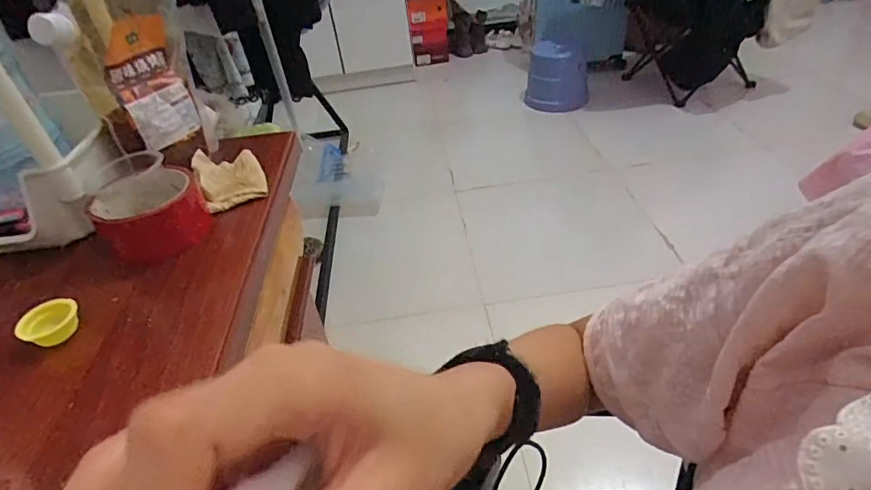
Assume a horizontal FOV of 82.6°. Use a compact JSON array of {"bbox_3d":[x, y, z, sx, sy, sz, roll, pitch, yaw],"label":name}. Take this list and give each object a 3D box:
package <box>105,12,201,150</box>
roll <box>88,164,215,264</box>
[{"bbox_3d":[-0.277,-0.157,0.482,0.017,0.116,0.077,-3,25,27],"label":"package"},{"bbox_3d":[-0.248,-0.032,0.433,0.081,0.048,0.081,-20,40,-17],"label":"roll"}]

